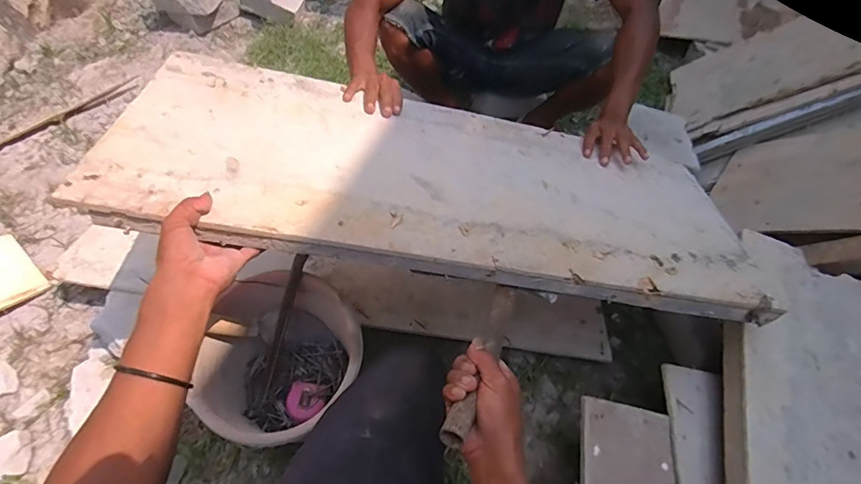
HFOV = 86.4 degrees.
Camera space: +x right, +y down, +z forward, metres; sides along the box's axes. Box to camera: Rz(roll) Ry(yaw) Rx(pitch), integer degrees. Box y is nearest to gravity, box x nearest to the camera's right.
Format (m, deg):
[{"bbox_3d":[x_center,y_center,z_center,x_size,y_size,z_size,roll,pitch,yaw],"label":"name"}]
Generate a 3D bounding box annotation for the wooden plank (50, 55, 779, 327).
[{"bbox_3d":[0.065,-0.082,0.683,0.921,0.036,0.376,9,44,-13],"label":"wooden plank"}]

